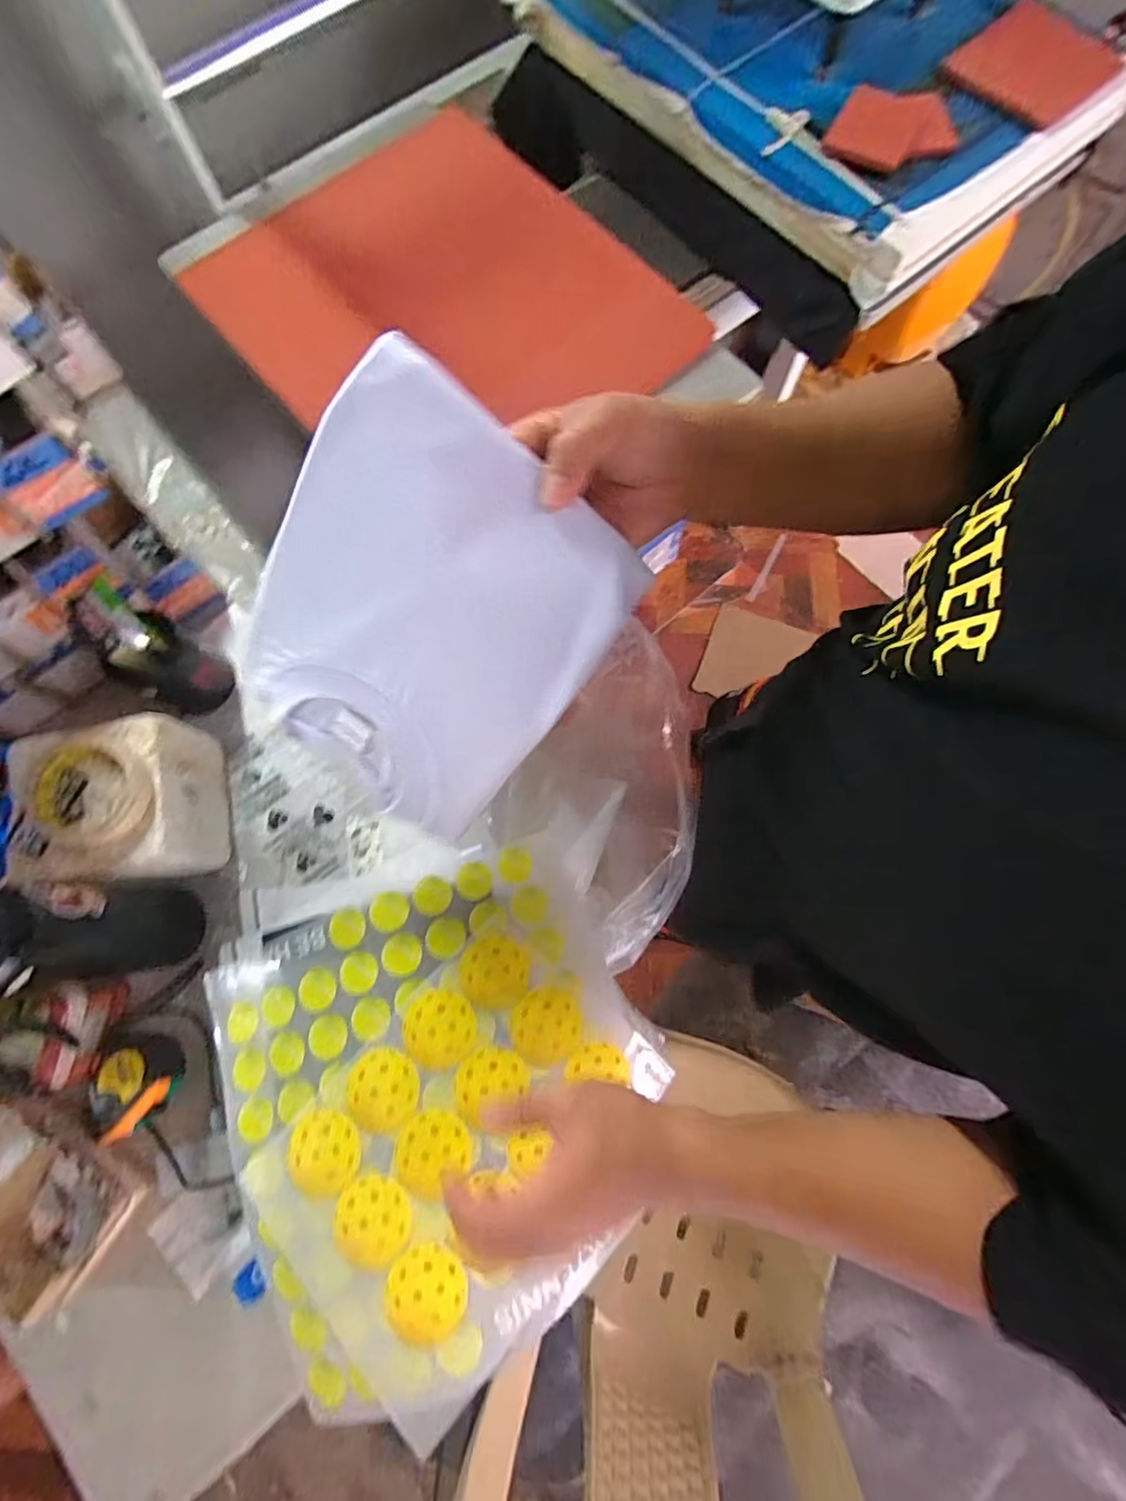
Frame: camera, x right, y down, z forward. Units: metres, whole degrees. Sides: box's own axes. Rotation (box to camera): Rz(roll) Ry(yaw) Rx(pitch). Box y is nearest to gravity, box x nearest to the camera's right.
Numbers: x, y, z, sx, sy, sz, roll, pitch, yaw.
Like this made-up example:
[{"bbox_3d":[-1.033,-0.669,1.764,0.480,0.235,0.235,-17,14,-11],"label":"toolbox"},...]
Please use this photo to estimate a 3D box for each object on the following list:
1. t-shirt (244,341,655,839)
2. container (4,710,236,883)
[{"bbox_3d":[-0.084,-0.070,0.341,0.181,0.030,0.228,38,115,-7],"label":"t-shirt"},{"bbox_3d":[-0.418,0.048,0.553,0.131,0.110,0.153,-11,75,-2],"label":"container"}]

